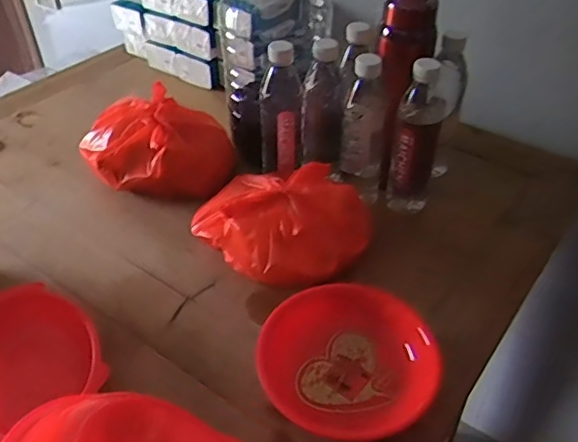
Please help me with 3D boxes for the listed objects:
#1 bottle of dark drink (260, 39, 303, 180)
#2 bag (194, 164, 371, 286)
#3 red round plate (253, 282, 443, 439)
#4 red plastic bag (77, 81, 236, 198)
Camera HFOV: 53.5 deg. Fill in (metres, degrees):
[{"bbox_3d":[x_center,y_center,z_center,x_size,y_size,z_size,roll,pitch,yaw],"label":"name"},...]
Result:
[{"bbox_3d":[-0.011,-0.149,0.804,0.060,0.203,0.067,-6,40,-5],"label":"bottle of dark drink"},{"bbox_3d":[-0.010,-0.005,0.762,0.232,0.087,0.171,6,41,9],"label":"bag"},{"bbox_3d":[0.063,0.148,0.621,0.191,0.040,0.184,-1,40,1],"label":"red round plate"},{"bbox_3d":[-0.195,-0.114,0.861,0.219,0.107,0.146,6,41,9],"label":"red plastic bag"}]

